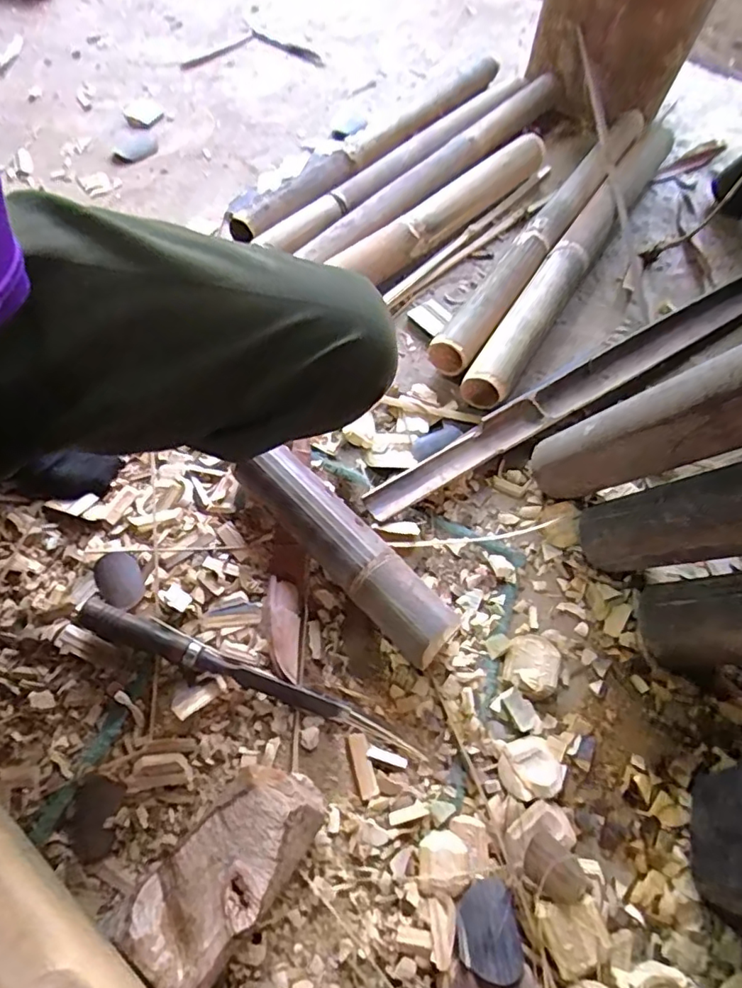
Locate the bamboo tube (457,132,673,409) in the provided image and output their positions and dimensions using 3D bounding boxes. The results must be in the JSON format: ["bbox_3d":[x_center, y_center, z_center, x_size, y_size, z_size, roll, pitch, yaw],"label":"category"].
[{"bbox_3d":[0.297,-0.352,0.769,0.061,0.059,0.642,31,63,14],"label":"bamboo tube"}]

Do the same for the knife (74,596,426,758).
[{"bbox_3d":[-0.108,0.155,0.477,0.307,0.027,0.023,19,61,7],"label":"knife"}]

